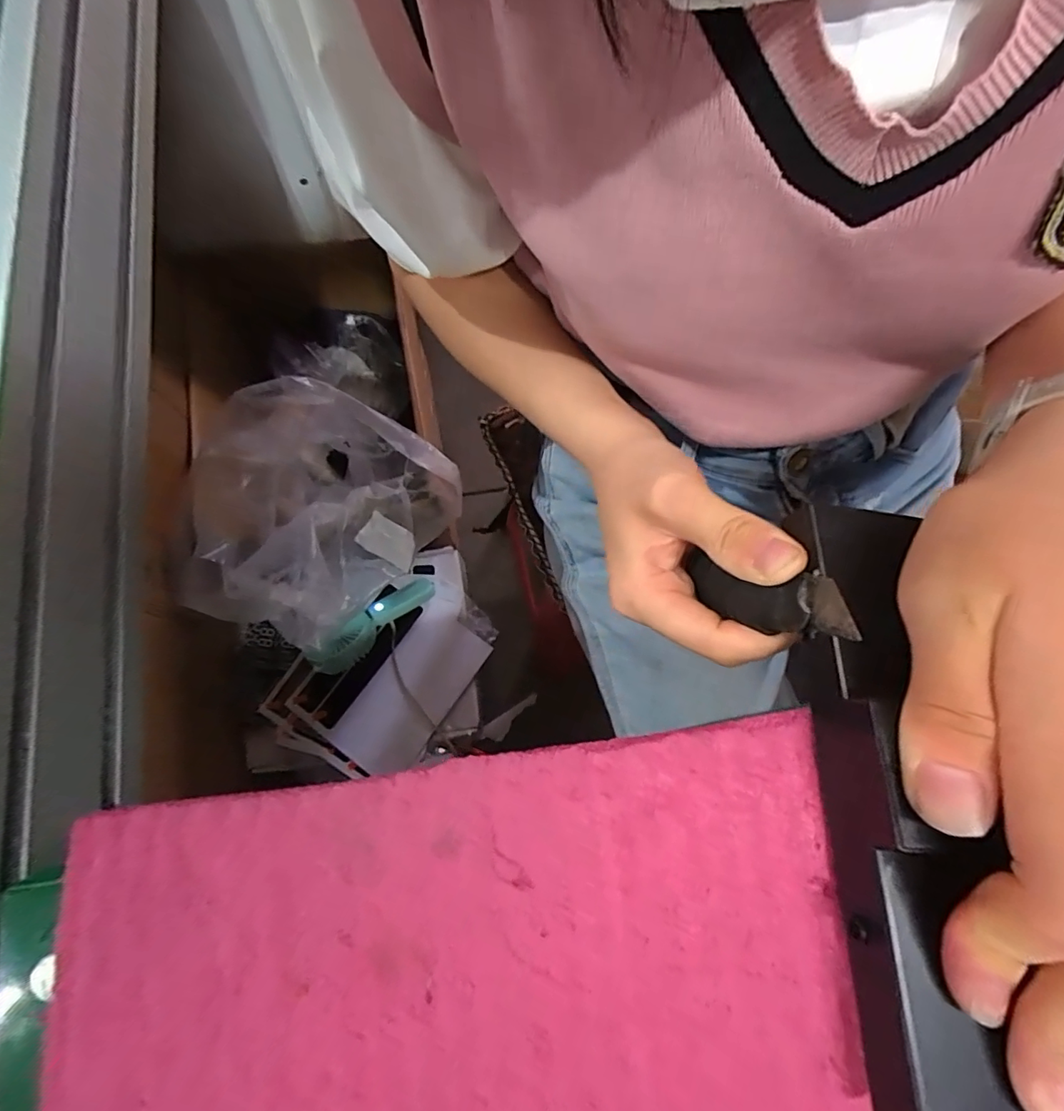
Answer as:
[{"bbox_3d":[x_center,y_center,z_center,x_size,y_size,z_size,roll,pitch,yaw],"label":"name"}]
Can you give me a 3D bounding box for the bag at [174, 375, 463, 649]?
[{"bbox_3d":[-0.277,-0.041,0.695,0.253,0.232,0.310,29,77,7],"label":"bag"}]

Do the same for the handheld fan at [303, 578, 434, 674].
[{"bbox_3d":[-0.232,0.101,0.777,0.051,0.083,0.205,42,52,10],"label":"handheld fan"}]

